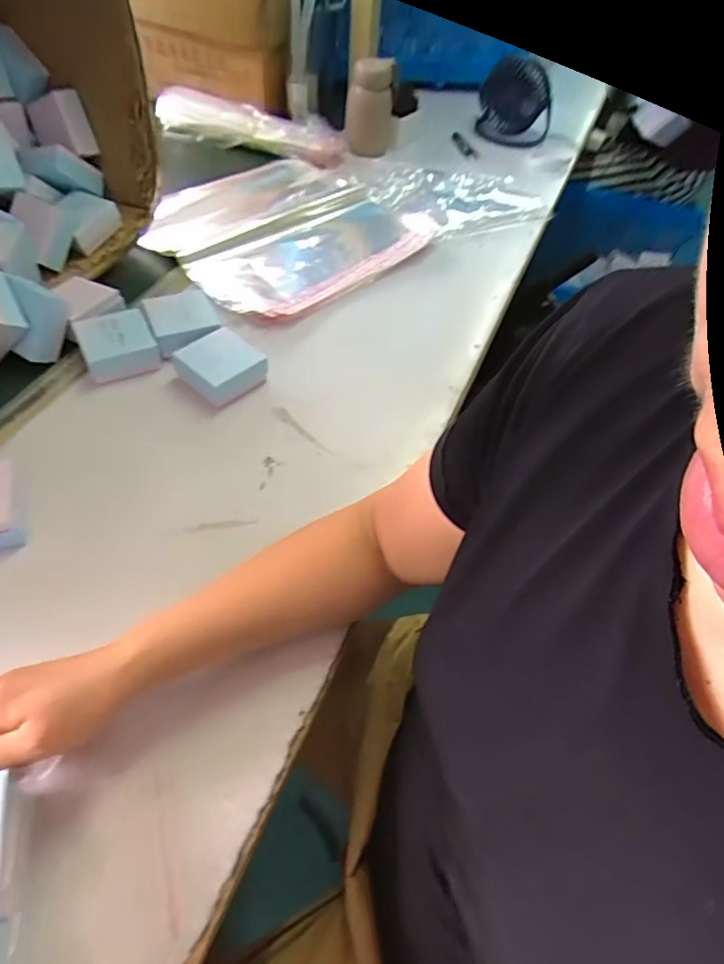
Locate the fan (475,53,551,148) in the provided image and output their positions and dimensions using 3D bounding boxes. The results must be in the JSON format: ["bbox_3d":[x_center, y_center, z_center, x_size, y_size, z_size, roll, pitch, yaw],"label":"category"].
[{"bbox_3d":[0.312,-0.767,1.131,0.149,0.127,0.078,15,52,6],"label":"fan"}]

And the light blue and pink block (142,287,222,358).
[{"bbox_3d":[-0.211,-0.191,0.668,0.076,0.033,0.083,-19,58,-20],"label":"light blue and pink block"}]

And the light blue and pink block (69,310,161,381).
[{"bbox_3d":[-0.281,-0.159,0.644,0.075,0.039,0.083,-21,58,-21],"label":"light blue and pink block"}]

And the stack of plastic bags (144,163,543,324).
[{"bbox_3d":[-0.027,-0.440,0.891,0.589,0.023,0.355,-31,62,-26],"label":"stack of plastic bags"}]

